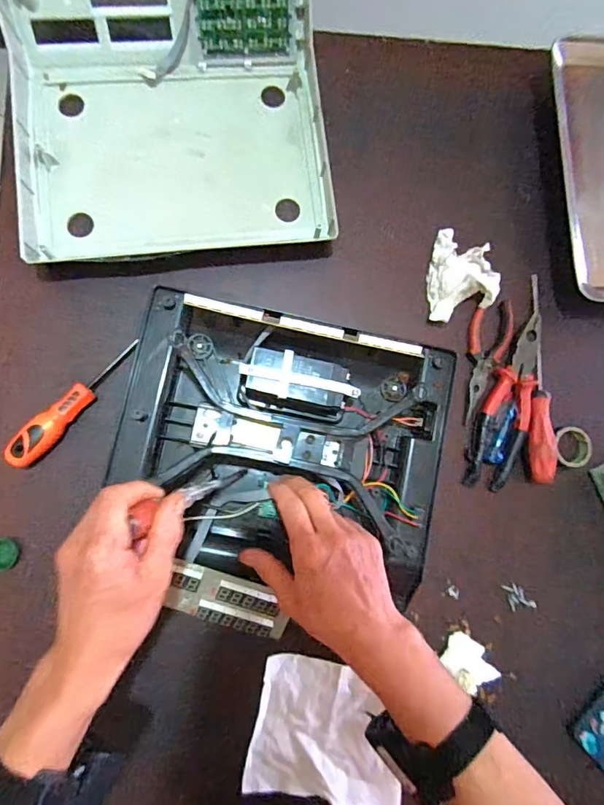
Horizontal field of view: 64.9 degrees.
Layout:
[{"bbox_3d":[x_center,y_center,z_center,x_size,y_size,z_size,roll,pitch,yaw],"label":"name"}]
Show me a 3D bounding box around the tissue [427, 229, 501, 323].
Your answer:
[{"bbox_3d":[0.194,-0.143,0.561,0.082,0.027,0.106,10,83,-5],"label":"tissue"}]

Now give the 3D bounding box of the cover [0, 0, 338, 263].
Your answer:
[{"bbox_3d":[-0.148,-0.331,0.547,0.343,0.086,0.329,-7,84,-6],"label":"cover"}]

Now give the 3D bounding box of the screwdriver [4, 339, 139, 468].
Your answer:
[{"bbox_3d":[-0.244,-0.002,0.508,0.030,0.029,0.171,40,81,0],"label":"screwdriver"}]

